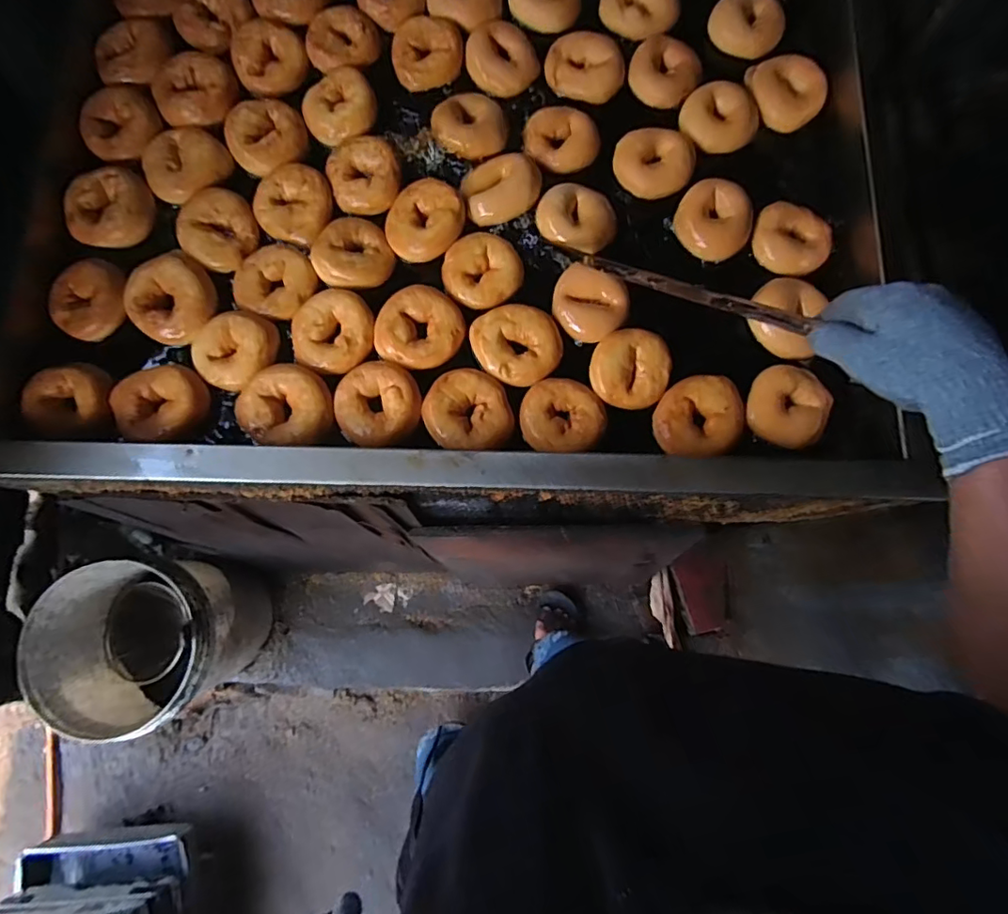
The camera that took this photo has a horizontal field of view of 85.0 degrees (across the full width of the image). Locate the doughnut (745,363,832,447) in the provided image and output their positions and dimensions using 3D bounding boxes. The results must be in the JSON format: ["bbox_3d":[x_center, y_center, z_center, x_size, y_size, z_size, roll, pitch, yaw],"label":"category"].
[{"bbox_3d":[0.341,-0.060,0.659,0.096,0.027,0.086,32,80,7],"label":"doughnut"}]

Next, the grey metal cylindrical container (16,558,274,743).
[{"bbox_3d":[-0.686,0.365,1.104,0.310,0.317,0.294,0,78,0],"label":"grey metal cylindrical container"}]

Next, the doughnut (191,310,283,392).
[{"bbox_3d":[-0.329,-0.136,0.673,0.086,0.028,0.099,43,81,8],"label":"doughnut"}]

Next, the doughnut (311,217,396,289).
[{"bbox_3d":[-0.194,-0.260,0.700,0.094,0.025,0.099,0,78,0],"label":"doughnut"}]

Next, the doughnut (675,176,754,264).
[{"bbox_3d":[0.272,-0.311,0.715,0.092,0.031,0.099,0,78,0],"label":"doughnut"}]

